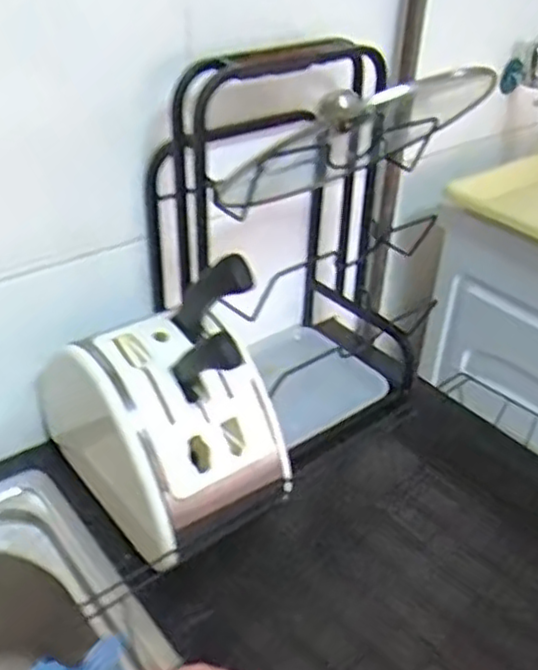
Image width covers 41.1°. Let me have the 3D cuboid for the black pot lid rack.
[{"bbox_3d":[0.051,-0.100,0.791,0.310,0.402,0.208,-26,44,-36],"label":"black pot lid rack"}]

